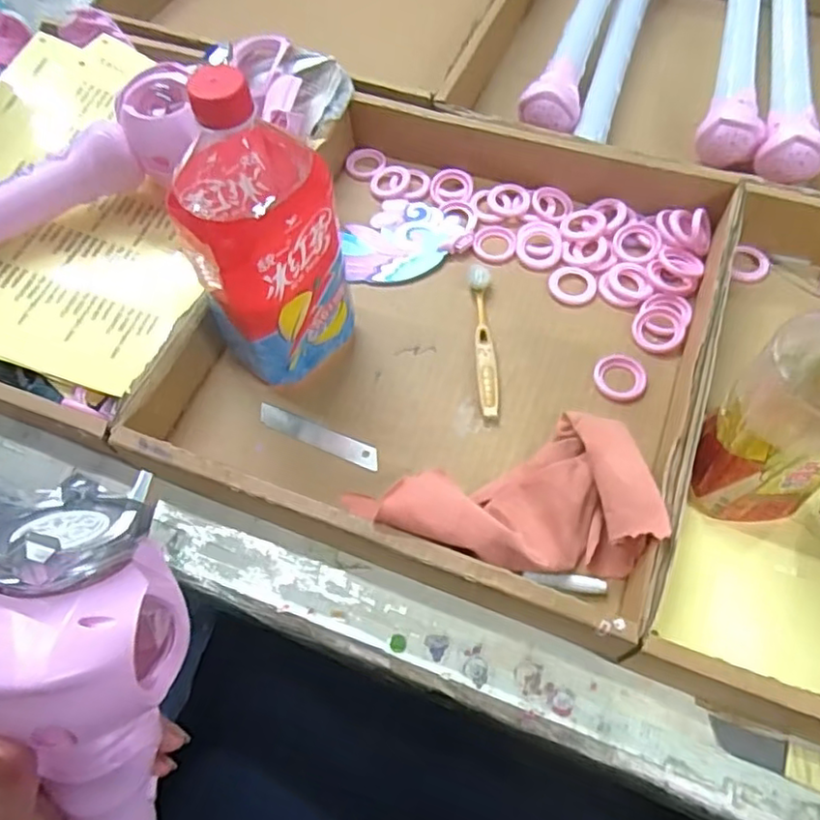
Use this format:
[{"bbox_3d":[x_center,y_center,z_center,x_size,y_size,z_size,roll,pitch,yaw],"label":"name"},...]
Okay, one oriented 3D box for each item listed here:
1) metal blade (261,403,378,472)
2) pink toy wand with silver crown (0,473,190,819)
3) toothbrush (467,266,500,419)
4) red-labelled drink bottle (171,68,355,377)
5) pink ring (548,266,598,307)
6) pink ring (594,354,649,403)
[{"bbox_3d":[-0.065,0.019,0.467,0.097,0.004,0.017,22,59,13],"label":"metal blade"},{"bbox_3d":[-0.142,0.200,0.304,0.077,0.342,0.087,3,19,6],"label":"pink toy wand with silver crown"},{"bbox_3d":[0.057,-0.054,0.499,0.017,0.010,0.135,-2,62,3],"label":"toothbrush"},{"bbox_3d":[-0.089,-0.109,0.420,0.085,0.220,0.095,-15,62,-4],"label":"red-labelled drink bottle"},{"bbox_3d":[0.131,-0.100,0.523,0.037,0.005,0.036,-2,62,3],"label":"pink ring"},{"bbox_3d":[0.156,-0.024,0.479,0.037,0.005,0.039,-2,62,3],"label":"pink ring"}]

